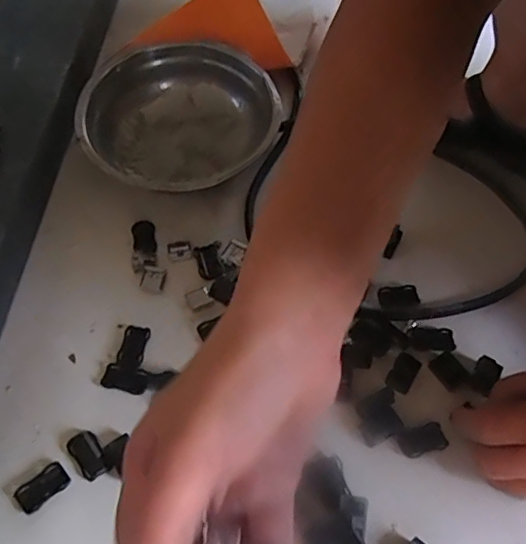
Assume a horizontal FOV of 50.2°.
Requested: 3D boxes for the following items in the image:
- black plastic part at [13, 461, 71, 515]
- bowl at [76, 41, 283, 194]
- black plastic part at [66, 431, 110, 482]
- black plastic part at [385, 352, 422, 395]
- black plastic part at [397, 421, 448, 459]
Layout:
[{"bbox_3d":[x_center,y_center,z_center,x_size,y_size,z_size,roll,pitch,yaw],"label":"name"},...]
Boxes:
[{"bbox_3d":[-0.147,0.142,0.372,0.033,0.004,0.021,-36,64,-25],"label":"black plastic part"},{"bbox_3d":[-0.076,-0.142,0.543,0.175,0.068,0.168,2,54,-2],"label":"bowl"},{"bbox_3d":[-0.120,0.125,0.386,0.018,0.004,0.034,-32,62,-24],"label":"black plastic part"},{"bbox_3d":[0.107,0.077,0.428,0.019,0.004,0.033,29,57,16],"label":"black plastic part"},{"bbox_3d":[0.114,0.121,0.403,0.034,0.004,0.019,-13,56,-13],"label":"black plastic part"}]

